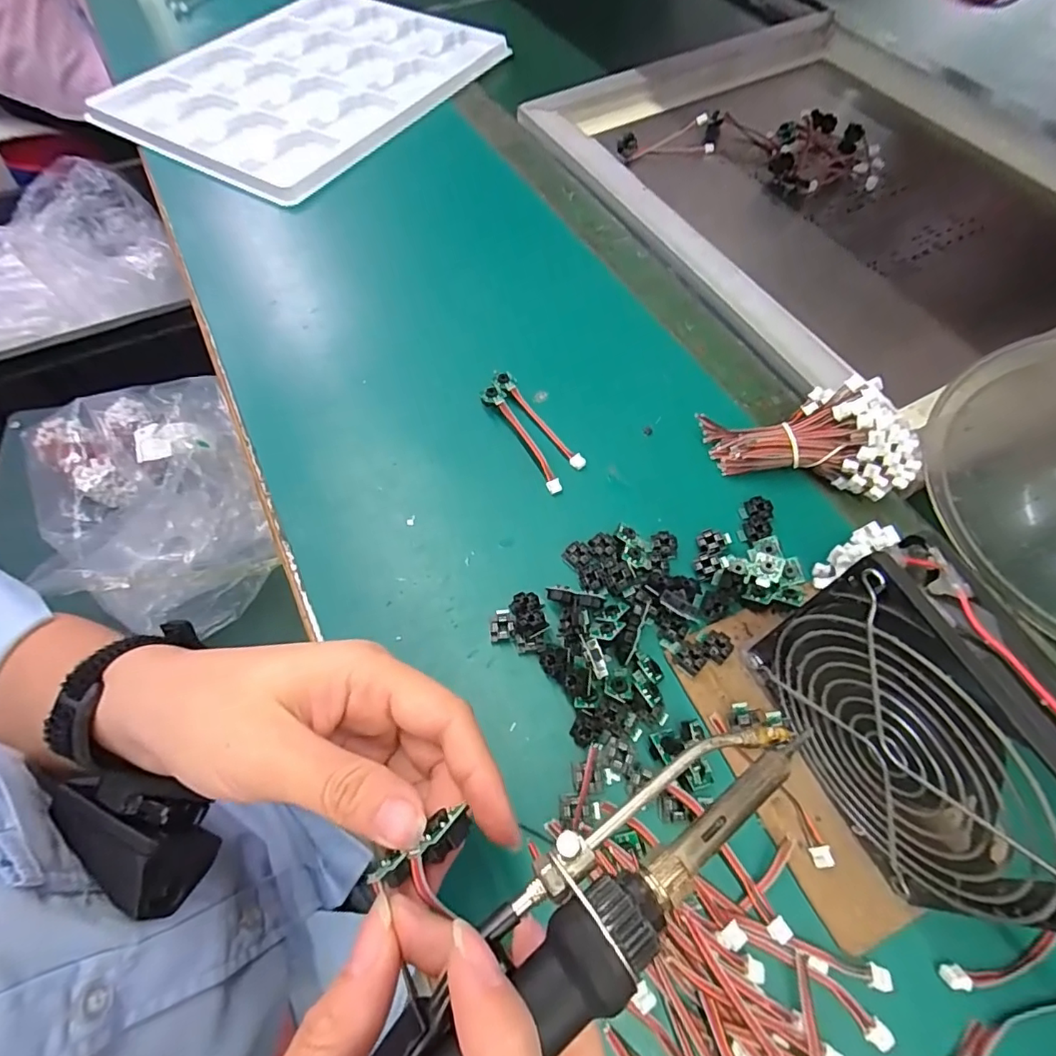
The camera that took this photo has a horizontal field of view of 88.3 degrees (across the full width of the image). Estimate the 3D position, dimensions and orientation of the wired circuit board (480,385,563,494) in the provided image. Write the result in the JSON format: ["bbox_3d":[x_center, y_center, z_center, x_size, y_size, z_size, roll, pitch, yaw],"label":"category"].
[{"bbox_3d":[-0.003,-0.059,0.354,0.014,0.012,0.088,-29,64,-17],"label":"wired circuit board"}]

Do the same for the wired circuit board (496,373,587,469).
[{"bbox_3d":[0.005,-0.073,0.363,0.014,0.012,0.093,-31,65,-18],"label":"wired circuit board"}]

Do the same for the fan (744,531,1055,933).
[{"bbox_3d":[0.148,0.085,0.206,0.026,0.129,0.124,-20,62,-13],"label":"fan"}]

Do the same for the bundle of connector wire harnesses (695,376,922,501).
[{"bbox_3d":[0.167,-0.055,0.332,0.117,0.044,0.048,4,57,23],"label":"bundle of connector wire harnesses"}]

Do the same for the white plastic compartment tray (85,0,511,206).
[{"bbox_3d":[-0.235,-0.496,0.594,0.306,0.015,0.386,27,65,15],"label":"white plastic compartment tray"}]

